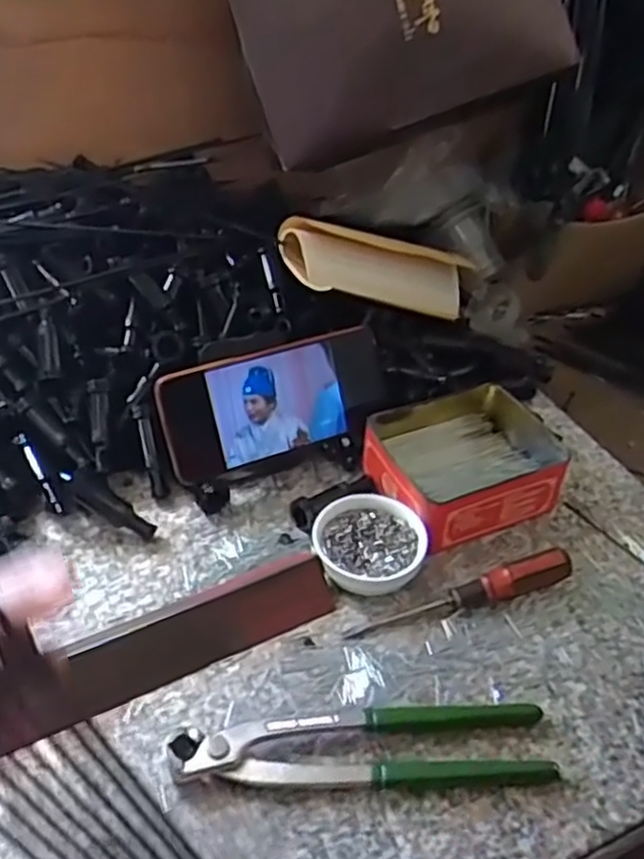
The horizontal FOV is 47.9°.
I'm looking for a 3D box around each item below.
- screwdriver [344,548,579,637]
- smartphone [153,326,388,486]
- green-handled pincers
[{"bbox_3d":[0.089,0.103,0.452,0.149,0.026,0.018,-11,42,-17],"label":"screwdriver"},{"bbox_3d":[-0.031,-0.016,0.529,0.168,0.087,0.018,-17,15,-20],"label":"smartphone"},{"bbox_3d":[0.023,0.164,0.383,0.195,0.018,0.046,0,40,-5],"label":"green-handled pincers"}]

